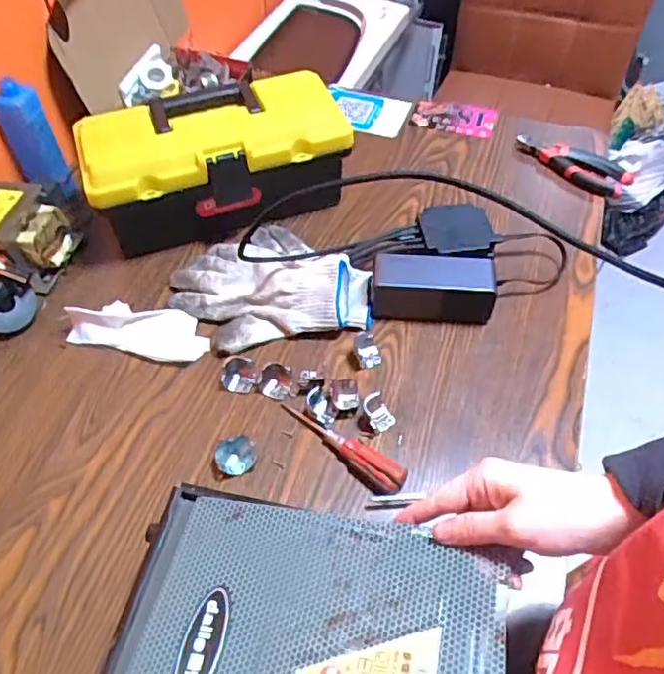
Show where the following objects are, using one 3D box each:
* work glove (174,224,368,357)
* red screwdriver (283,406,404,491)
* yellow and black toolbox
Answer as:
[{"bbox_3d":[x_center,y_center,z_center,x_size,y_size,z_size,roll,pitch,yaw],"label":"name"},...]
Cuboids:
[{"bbox_3d":[-0.071,-0.067,0.691,0.217,0.039,0.162,-10,51,-6],"label":"work glove"},{"bbox_3d":[0.010,0.096,0.568,0.138,0.024,0.022,36,60,27],"label":"red screwdriver"},{"bbox_3d":[-0.132,-0.203,0.746,0.305,0.139,0.149,-10,51,-6],"label":"yellow and black toolbox"}]

